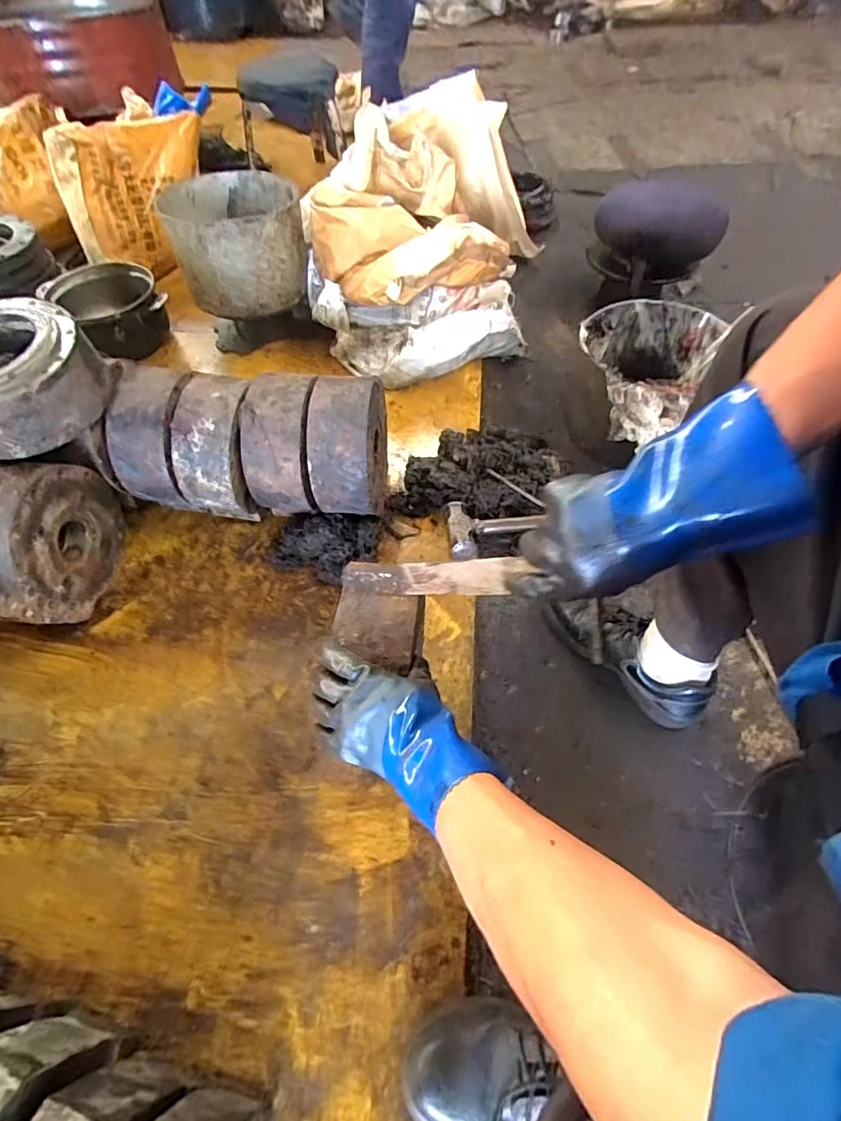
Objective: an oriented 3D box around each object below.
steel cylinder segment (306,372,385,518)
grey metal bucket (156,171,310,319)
[{"bbox_3d":[-0.113,-0.183,0.788,0.096,0.180,0.184,2,57,3],"label":"steel cylinder segment"},{"bbox_3d":[-0.371,-0.671,1.045,0.245,0.175,0.256,-1,57,2],"label":"grey metal bucket"}]

